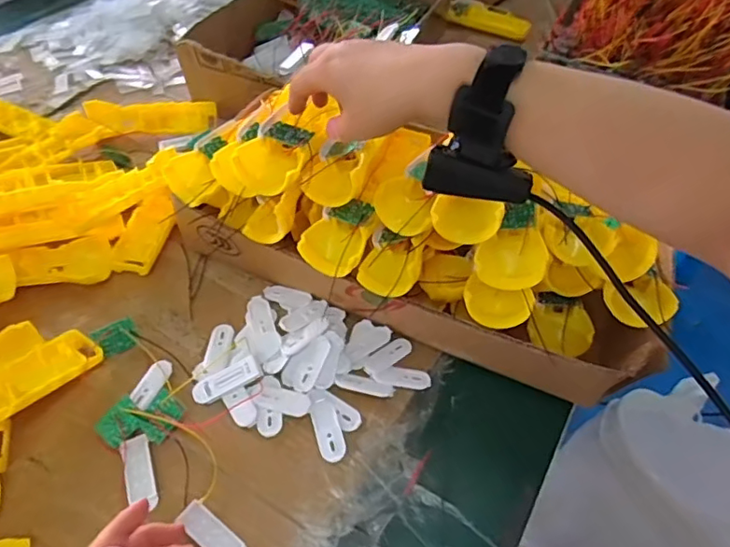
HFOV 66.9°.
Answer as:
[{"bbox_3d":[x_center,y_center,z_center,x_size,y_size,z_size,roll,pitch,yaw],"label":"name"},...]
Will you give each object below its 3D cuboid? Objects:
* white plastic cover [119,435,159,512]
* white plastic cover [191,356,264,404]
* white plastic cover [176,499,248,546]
[{"bbox_3d":[-0.171,0.149,0.416,0.021,0.004,0.054,-17,52,-14],"label":"white plastic cover"},{"bbox_3d":[-0.114,0.087,0.455,0.056,0.010,0.023,-26,55,-5],"label":"white plastic cover"},{"bbox_3d":[-0.105,0.184,0.388,0.057,0.004,0.020,30,56,23],"label":"white plastic cover"}]

